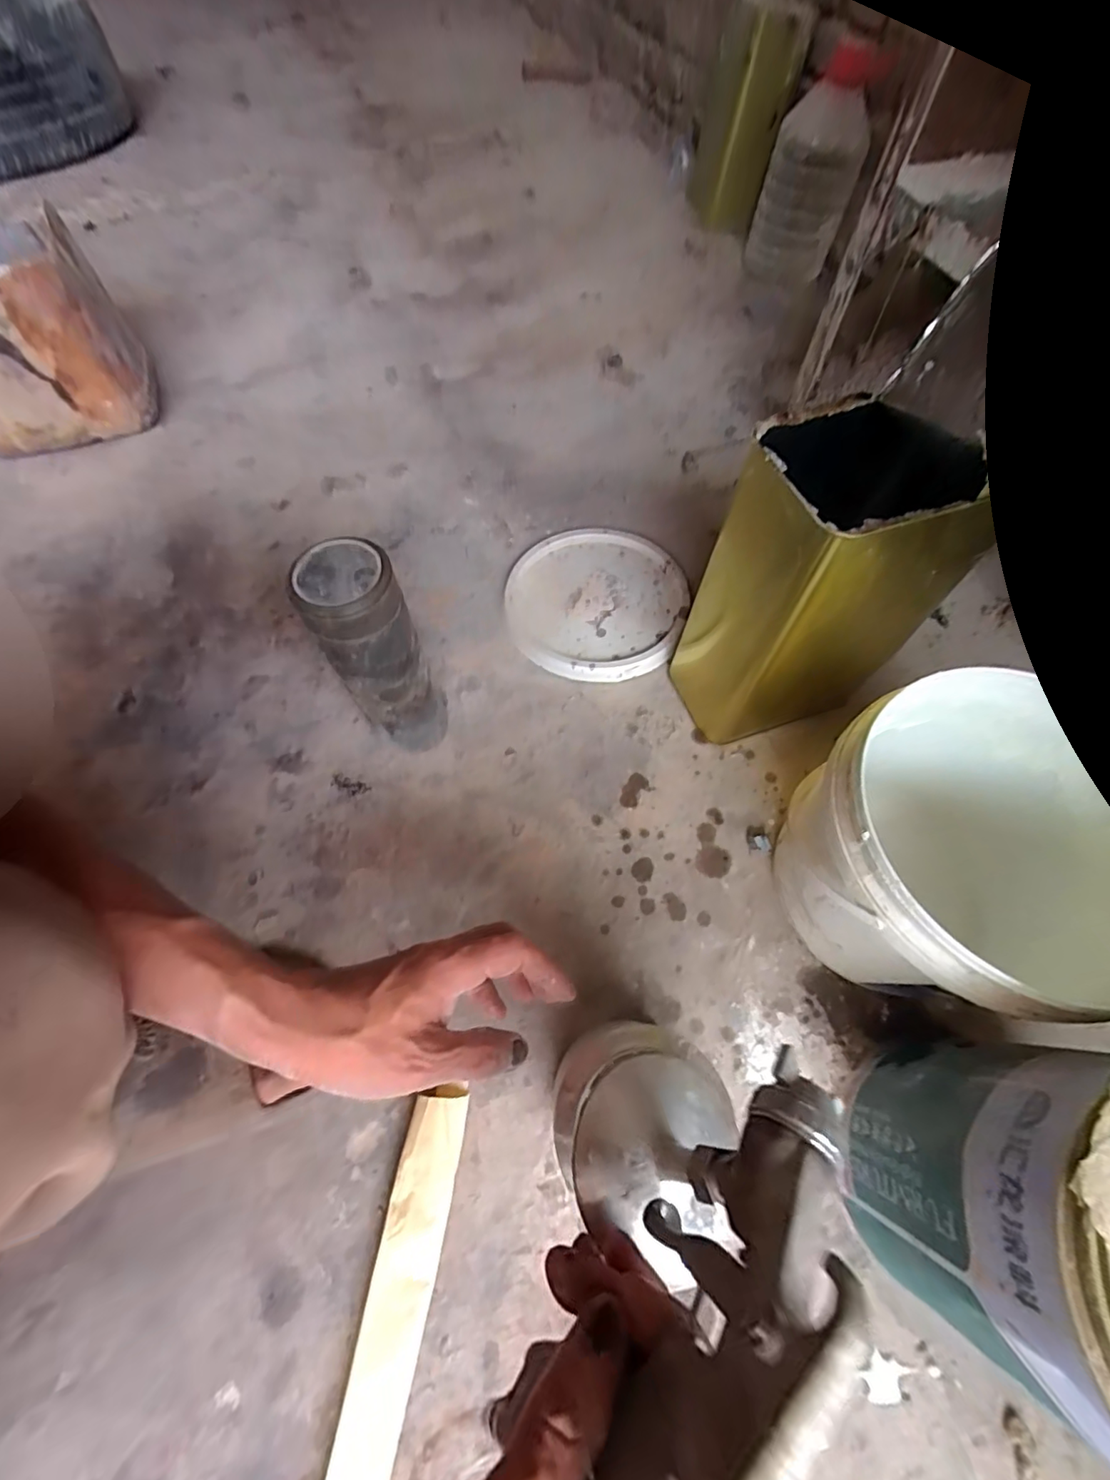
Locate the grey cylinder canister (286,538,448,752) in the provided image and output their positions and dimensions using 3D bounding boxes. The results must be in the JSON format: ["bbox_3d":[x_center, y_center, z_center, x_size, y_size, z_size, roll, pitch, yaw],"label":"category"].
[{"bbox_3d":[-0.139,-0.055,0.450,0.069,0.216,0.075,-35,71,-16],"label":"grey cylinder canister"}]

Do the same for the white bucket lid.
[{"bbox_3d":[0.046,-0.151,0.601,0.186,0.021,0.199,1,65,-2],"label":"white bucket lid"}]

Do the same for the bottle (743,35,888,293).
[{"bbox_3d":[0.386,-0.850,0.842,0.127,0.213,0.142,17,63,9],"label":"bottle"}]

